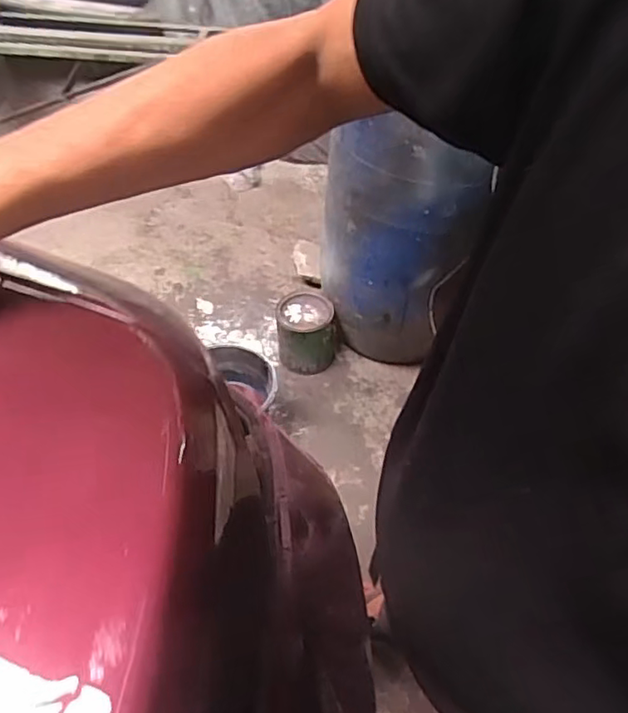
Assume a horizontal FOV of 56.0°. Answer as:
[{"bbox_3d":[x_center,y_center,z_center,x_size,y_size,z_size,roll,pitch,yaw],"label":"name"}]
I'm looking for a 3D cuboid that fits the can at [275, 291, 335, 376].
[{"bbox_3d":[-0.028,-0.069,1.730,0.160,0.216,0.175,2,50,-2],"label":"can"}]

